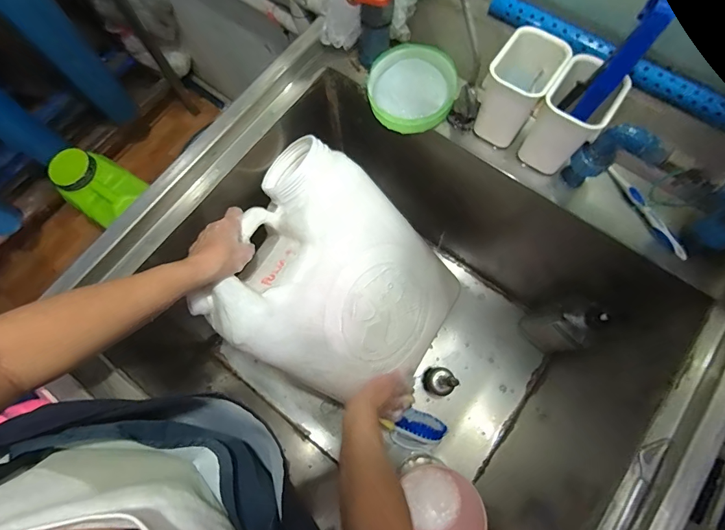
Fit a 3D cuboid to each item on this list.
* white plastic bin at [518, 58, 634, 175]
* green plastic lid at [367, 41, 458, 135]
[{"bbox_3d":[0.252,-0.178,0.468,0.070,0.121,0.079,35,78,11],"label":"white plastic bin"},{"bbox_3d":[0.071,-0.253,0.533,0.120,0.033,0.124,-1,74,2],"label":"green plastic lid"}]

